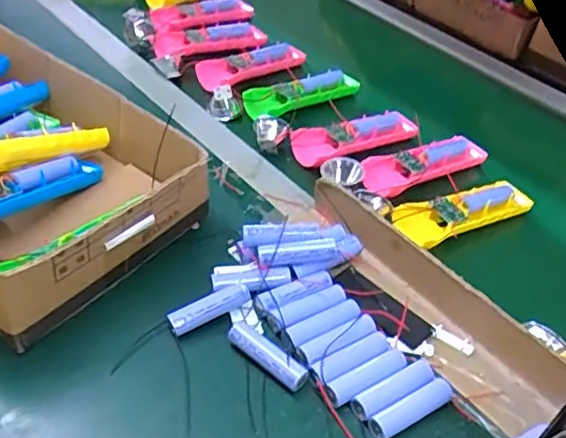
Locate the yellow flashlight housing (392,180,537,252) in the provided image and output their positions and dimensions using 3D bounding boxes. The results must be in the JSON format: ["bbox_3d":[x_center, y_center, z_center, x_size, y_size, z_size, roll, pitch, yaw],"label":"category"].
[{"bbox_3d":[0.178,-0.008,0.594,0.144,0.027,0.048,-17,45,-26],"label":"yellow flashlight housing"}]

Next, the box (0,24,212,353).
[{"bbox_3d":[-0.291,-0.076,0.556,0.444,0.082,0.231,30,45,27],"label":"box"}]

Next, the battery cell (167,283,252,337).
[{"bbox_3d":[-0.056,0.069,0.465,0.064,0.016,0.015,-17,45,-26],"label":"battery cell"}]

